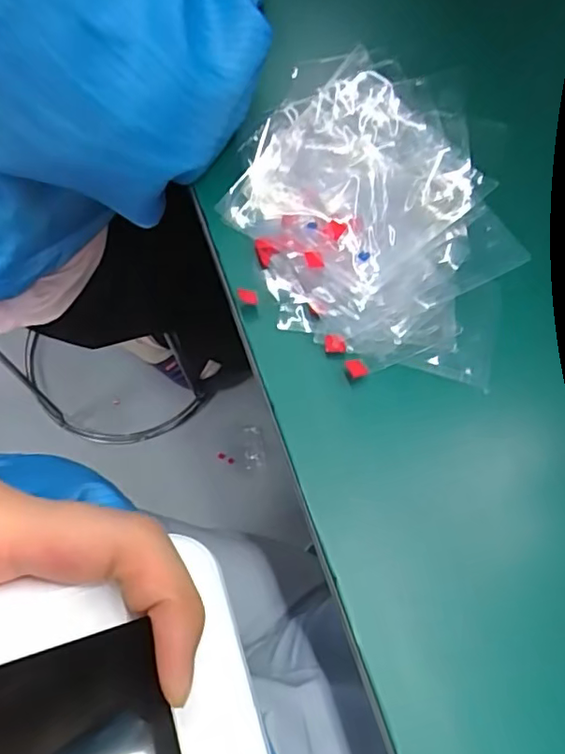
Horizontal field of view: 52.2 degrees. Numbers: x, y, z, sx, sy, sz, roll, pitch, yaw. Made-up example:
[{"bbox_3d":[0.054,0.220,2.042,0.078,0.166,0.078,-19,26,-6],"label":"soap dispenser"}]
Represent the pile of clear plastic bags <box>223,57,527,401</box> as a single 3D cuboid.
[{"bbox_3d":[0.047,-0.082,0.286,0.151,0.032,0.134,32,73,12],"label":"pile of clear plastic bags"}]

